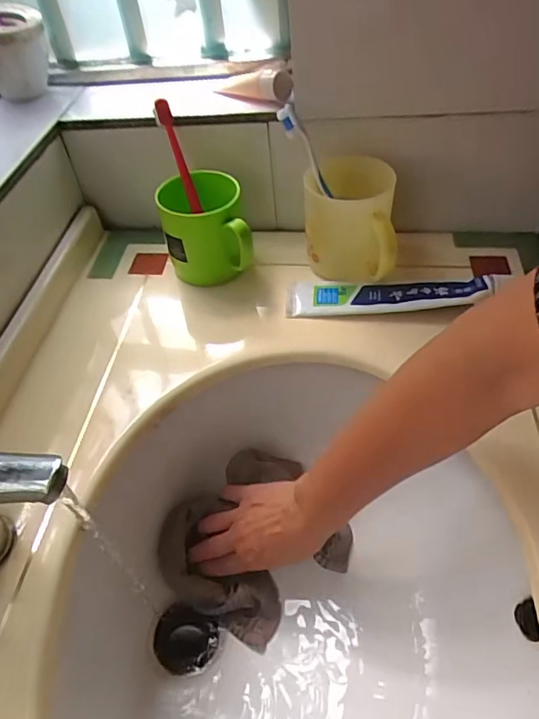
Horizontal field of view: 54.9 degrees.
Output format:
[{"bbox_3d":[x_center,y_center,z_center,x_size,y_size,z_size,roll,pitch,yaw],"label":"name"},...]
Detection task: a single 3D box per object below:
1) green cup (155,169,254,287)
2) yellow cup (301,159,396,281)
[{"bbox_3d":[-0.068,-0.134,0.547,0.083,0.093,0.101,-13,48,-4],"label":"green cup"},{"bbox_3d":[0.079,-0.137,0.532,0.085,0.099,0.111,-2,48,5],"label":"yellow cup"}]

